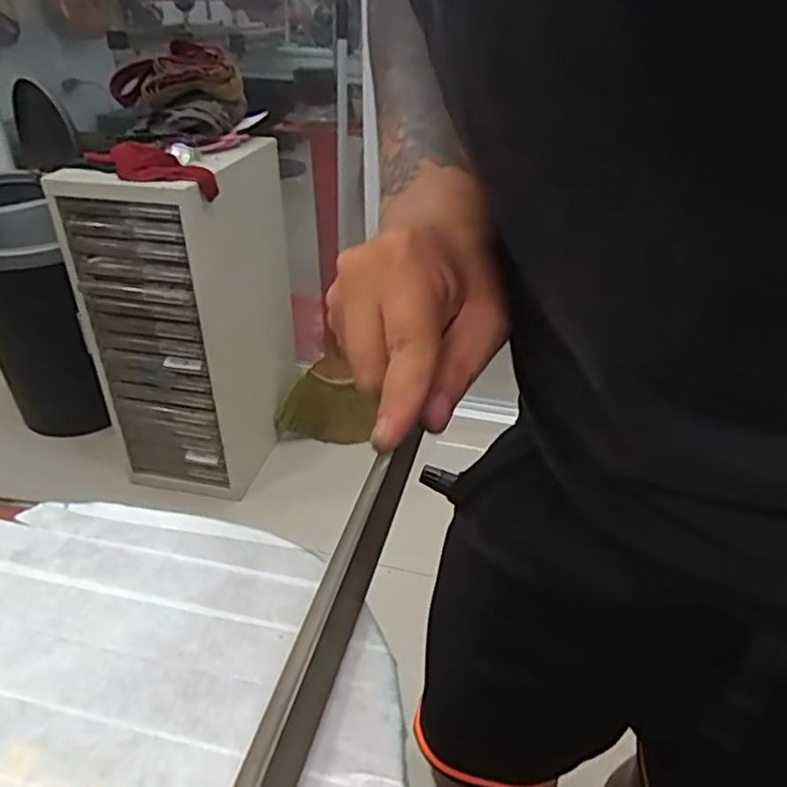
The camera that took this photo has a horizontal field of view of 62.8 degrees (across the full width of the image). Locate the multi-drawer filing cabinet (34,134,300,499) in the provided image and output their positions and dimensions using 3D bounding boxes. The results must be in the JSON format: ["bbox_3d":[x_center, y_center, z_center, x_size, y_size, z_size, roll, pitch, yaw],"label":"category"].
[{"bbox_3d":[-0.444,-0.177,1.443,0.311,0.679,0.417,10,35,14],"label":"multi-drawer filing cabinet"}]

